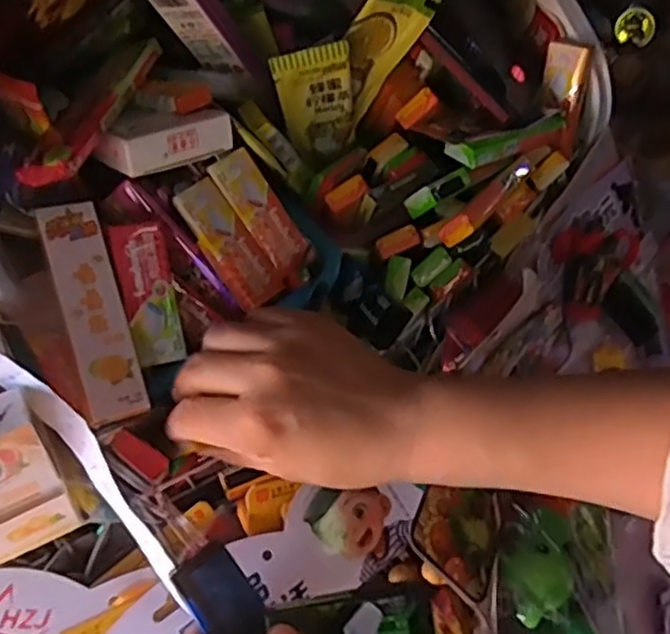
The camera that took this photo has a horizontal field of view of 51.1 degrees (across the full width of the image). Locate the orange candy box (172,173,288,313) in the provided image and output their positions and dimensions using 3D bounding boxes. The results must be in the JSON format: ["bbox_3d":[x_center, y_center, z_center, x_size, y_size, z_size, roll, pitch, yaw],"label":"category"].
[{"bbox_3d":[-0.063,-0.043,0.417,0.030,0.008,0.080,-36,97,-19],"label":"orange candy box"}]

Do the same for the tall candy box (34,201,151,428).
[{"bbox_3d":[-0.129,-0.004,0.374,0.029,0.015,0.120,-17,82,-7],"label":"tall candy box"}]

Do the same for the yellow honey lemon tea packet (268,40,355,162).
[{"bbox_3d":[-0.011,-0.136,0.449,0.046,0.090,0.017,-10,54,-2],"label":"yellow honey lemon tea packet"}]

